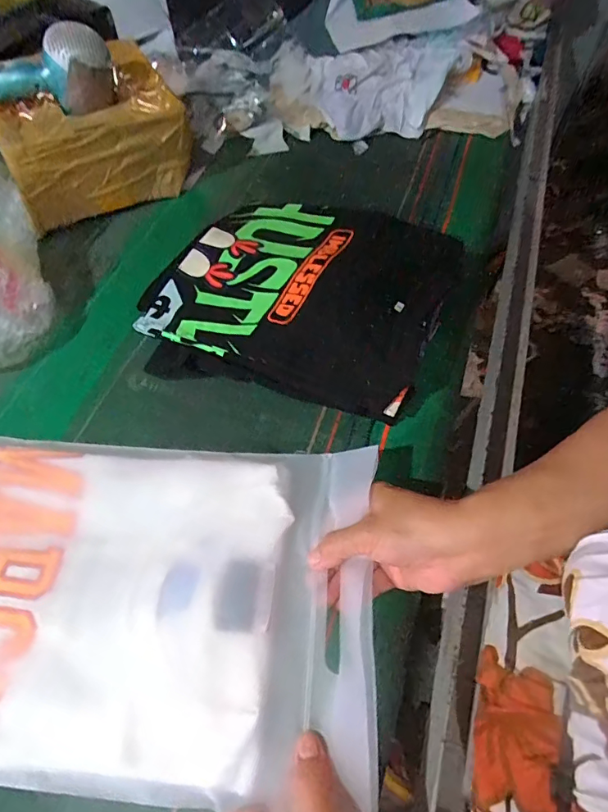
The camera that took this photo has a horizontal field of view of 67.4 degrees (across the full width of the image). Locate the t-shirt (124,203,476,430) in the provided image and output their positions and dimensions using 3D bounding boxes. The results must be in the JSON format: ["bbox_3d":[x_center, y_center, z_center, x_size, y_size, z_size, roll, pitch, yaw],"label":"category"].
[{"bbox_3d":[-0.004,-0.128,0.457,0.280,0.039,0.220,23,62,15],"label":"t-shirt"}]

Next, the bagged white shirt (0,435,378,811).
[{"bbox_3d":[-0.126,0.132,0.338,0.346,0.032,0.240,3,59,4],"label":"bagged white shirt"}]

